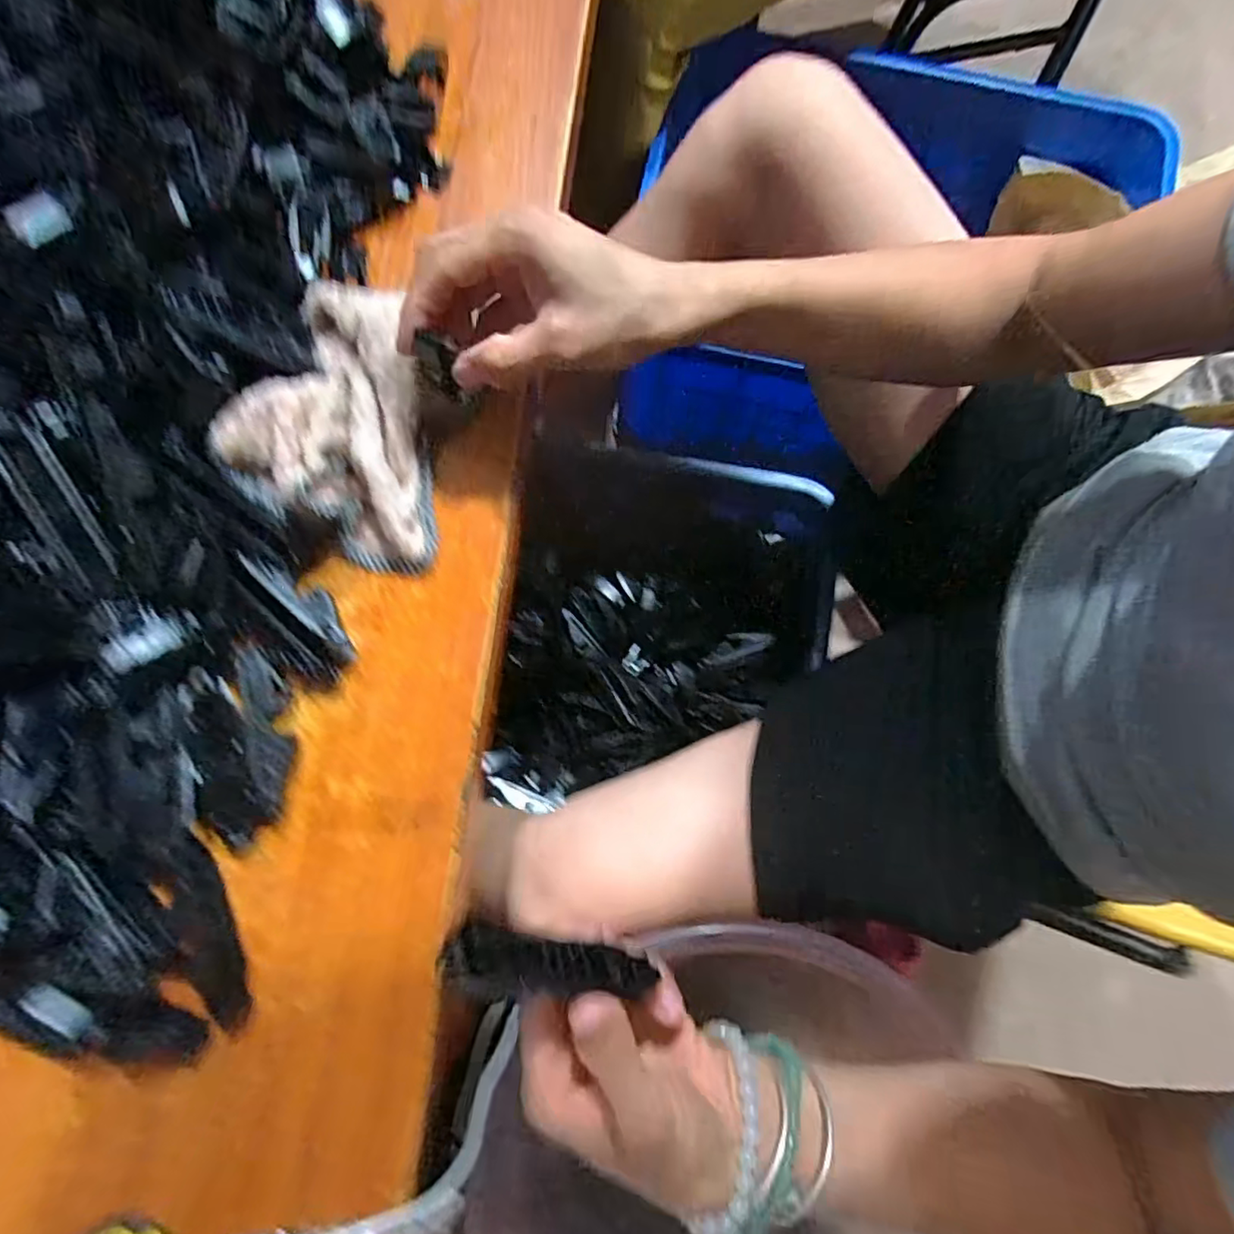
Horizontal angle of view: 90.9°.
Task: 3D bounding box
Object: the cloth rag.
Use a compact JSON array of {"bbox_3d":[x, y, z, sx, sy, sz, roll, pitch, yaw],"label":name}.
[{"bbox_3d":[-0.141,-0.093,0.298,0.088,0.044,0.133,-4,80,-2],"label":"cloth rag"}]

